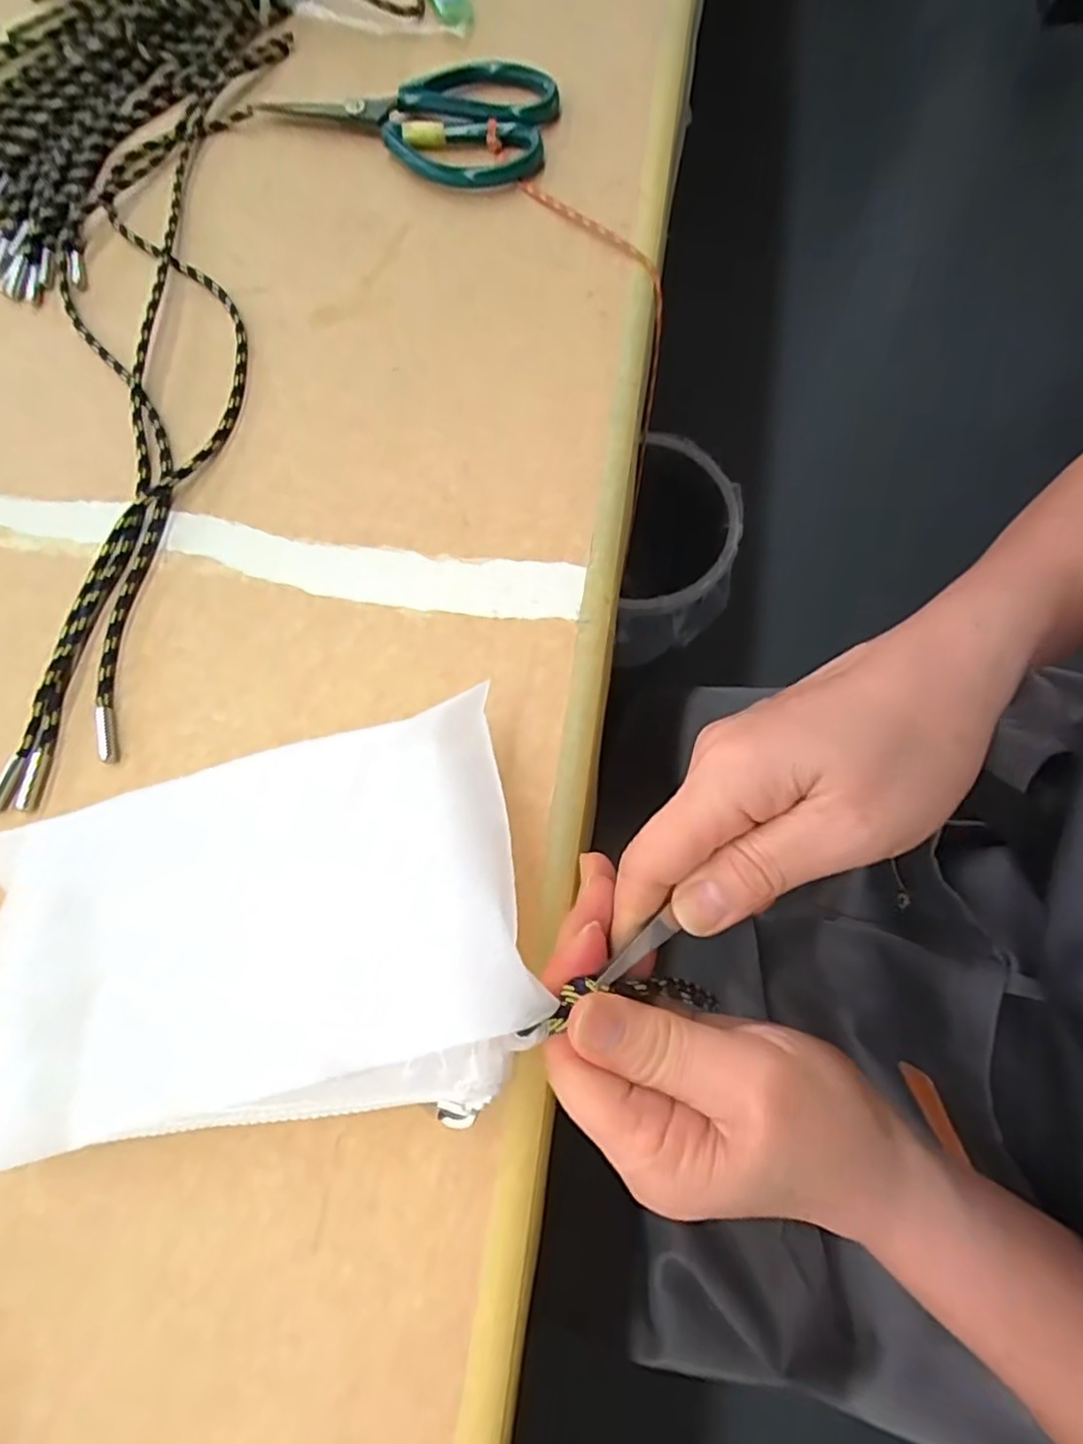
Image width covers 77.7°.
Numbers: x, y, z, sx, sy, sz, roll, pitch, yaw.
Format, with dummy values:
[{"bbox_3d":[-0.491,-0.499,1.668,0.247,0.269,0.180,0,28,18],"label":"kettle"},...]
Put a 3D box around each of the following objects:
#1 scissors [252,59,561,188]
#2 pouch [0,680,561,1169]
[{"bbox_3d":[-0.080,-0.350,0.392,0.170,0.017,0.086,5,71,3],"label":"scissors"},{"bbox_3d":[-0.101,0.071,0.225,0.189,0.034,0.123,-13,71,-3],"label":"pouch"}]

